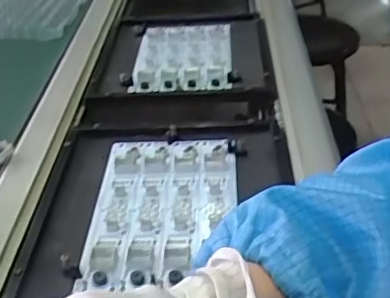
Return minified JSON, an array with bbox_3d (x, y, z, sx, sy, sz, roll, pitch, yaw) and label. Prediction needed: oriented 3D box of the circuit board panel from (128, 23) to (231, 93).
[{"bbox_3d":[-0.023,-0.136,0.843,0.151,0.026,0.251,-4,31,5],"label":"circuit board panel"}]

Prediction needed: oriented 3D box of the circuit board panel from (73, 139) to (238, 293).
[{"bbox_3d":[-0.029,0.050,0.530,0.133,0.018,0.208,-1,35,3],"label":"circuit board panel"}]

